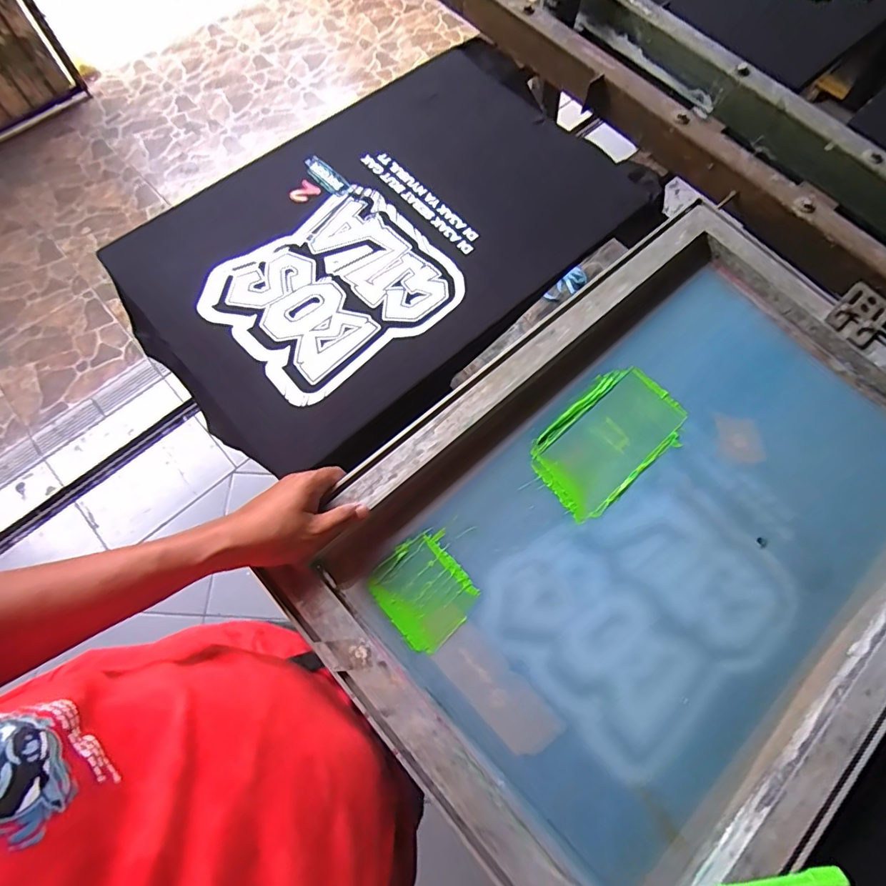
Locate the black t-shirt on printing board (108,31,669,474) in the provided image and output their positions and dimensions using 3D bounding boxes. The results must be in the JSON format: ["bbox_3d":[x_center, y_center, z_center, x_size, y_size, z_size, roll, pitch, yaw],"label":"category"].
[{"bbox_3d":[-0.070,-0.269,0.661,0.421,0.057,0.637,43,74,13],"label":"black t-shirt on printing board"}]

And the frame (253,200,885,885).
[{"bbox_3d":[0.229,0.077,0.499,0.648,0.057,0.470,-40,75,-15],"label":"frame"}]

